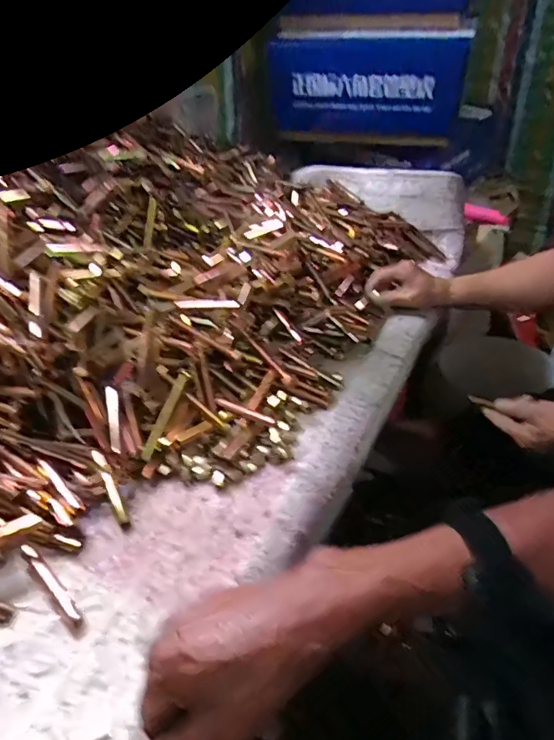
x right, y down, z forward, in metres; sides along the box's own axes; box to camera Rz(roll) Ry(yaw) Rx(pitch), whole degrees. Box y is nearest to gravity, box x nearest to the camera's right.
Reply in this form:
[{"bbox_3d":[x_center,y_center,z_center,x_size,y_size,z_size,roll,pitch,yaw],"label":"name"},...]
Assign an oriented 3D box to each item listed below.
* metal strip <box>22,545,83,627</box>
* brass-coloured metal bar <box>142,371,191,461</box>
[{"bbox_3d":[-0.184,0.172,0.397,0.088,0.010,0.012,29,44,34],"label":"metal strip"},{"bbox_3d":[-0.116,0.046,0.513,0.013,0.007,0.102,13,63,17],"label":"brass-coloured metal bar"}]

